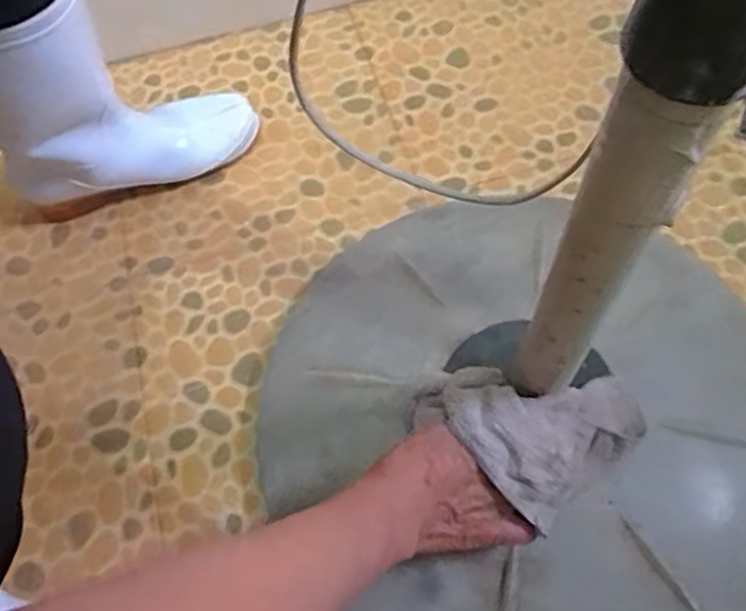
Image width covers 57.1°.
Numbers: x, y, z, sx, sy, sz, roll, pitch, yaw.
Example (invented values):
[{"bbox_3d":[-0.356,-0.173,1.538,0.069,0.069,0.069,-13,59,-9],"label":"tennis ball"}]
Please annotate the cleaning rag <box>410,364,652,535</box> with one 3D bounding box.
[{"bbox_3d":[0.115,0.070,0.483,0.130,0.074,0.136,39,71,21],"label":"cleaning rag"}]

